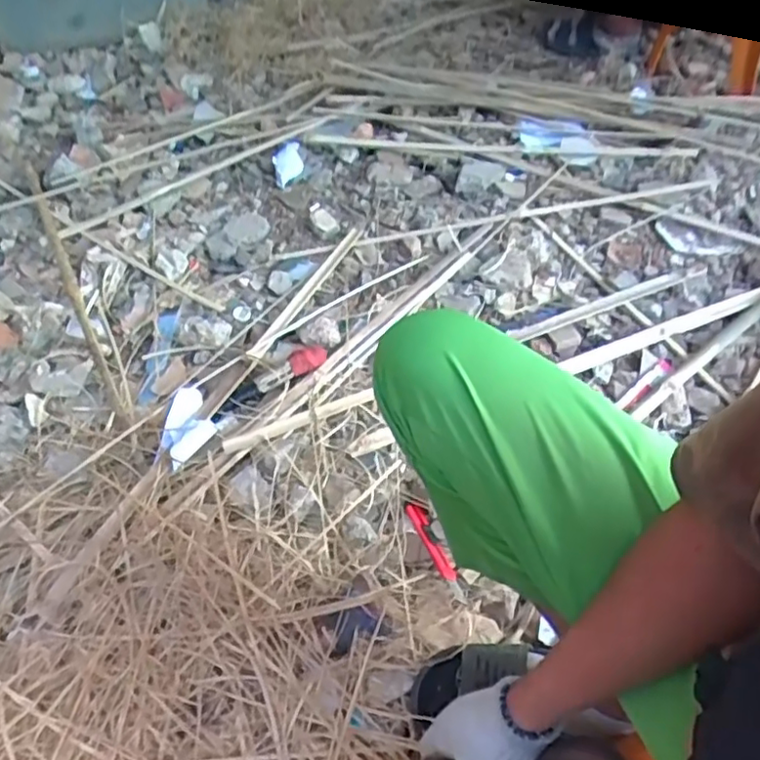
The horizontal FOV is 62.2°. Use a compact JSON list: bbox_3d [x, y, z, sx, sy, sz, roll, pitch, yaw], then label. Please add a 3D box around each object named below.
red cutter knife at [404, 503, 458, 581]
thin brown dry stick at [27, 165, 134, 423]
[{"bbox_3d":[0.071,0.226,0.884,0.021,0.011,0.124,-21,52,-13],"label":"red cutter knife"},{"bbox_3d":[-0.646,-0.226,1.301,0.028,0.019,0.895,-26,53,-16],"label":"thin brown dry stick"}]

